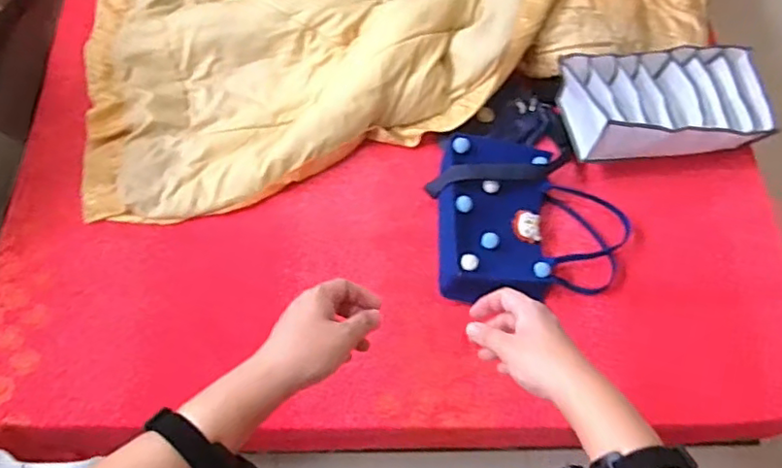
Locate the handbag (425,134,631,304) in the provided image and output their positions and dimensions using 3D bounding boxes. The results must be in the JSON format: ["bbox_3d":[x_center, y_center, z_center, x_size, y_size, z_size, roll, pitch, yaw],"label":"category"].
[{"bbox_3d":[0.265,-0.035,1.126,0.378,0.111,0.303,-6,66,-3],"label":"handbag"}]

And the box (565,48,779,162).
[{"bbox_3d":[0.527,-0.253,1.177,0.367,0.105,0.201,-4,66,-2],"label":"box"}]

